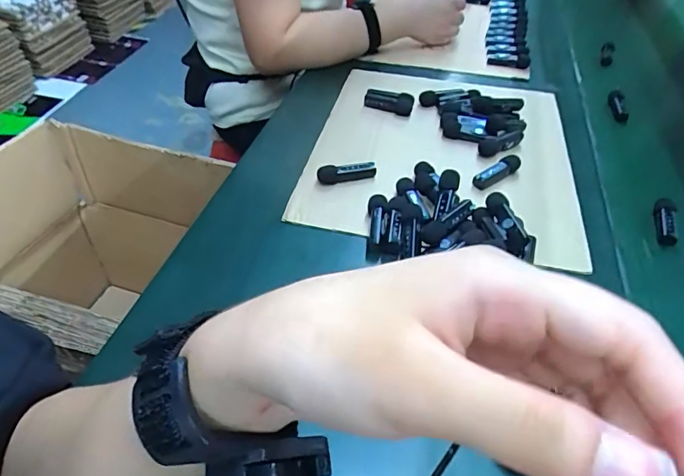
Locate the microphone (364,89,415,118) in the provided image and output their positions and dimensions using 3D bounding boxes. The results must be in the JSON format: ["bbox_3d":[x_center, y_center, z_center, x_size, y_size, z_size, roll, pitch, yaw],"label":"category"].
[{"bbox_3d":[0.062,-0.180,0.615,0.063,0.022,0.027,15,46,8],"label":"microphone"}]

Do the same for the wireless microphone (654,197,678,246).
[{"bbox_3d":[0.349,-0.016,0.498,0.016,0.052,0.017,-19,13,-23],"label":"wireless microphone"}]

